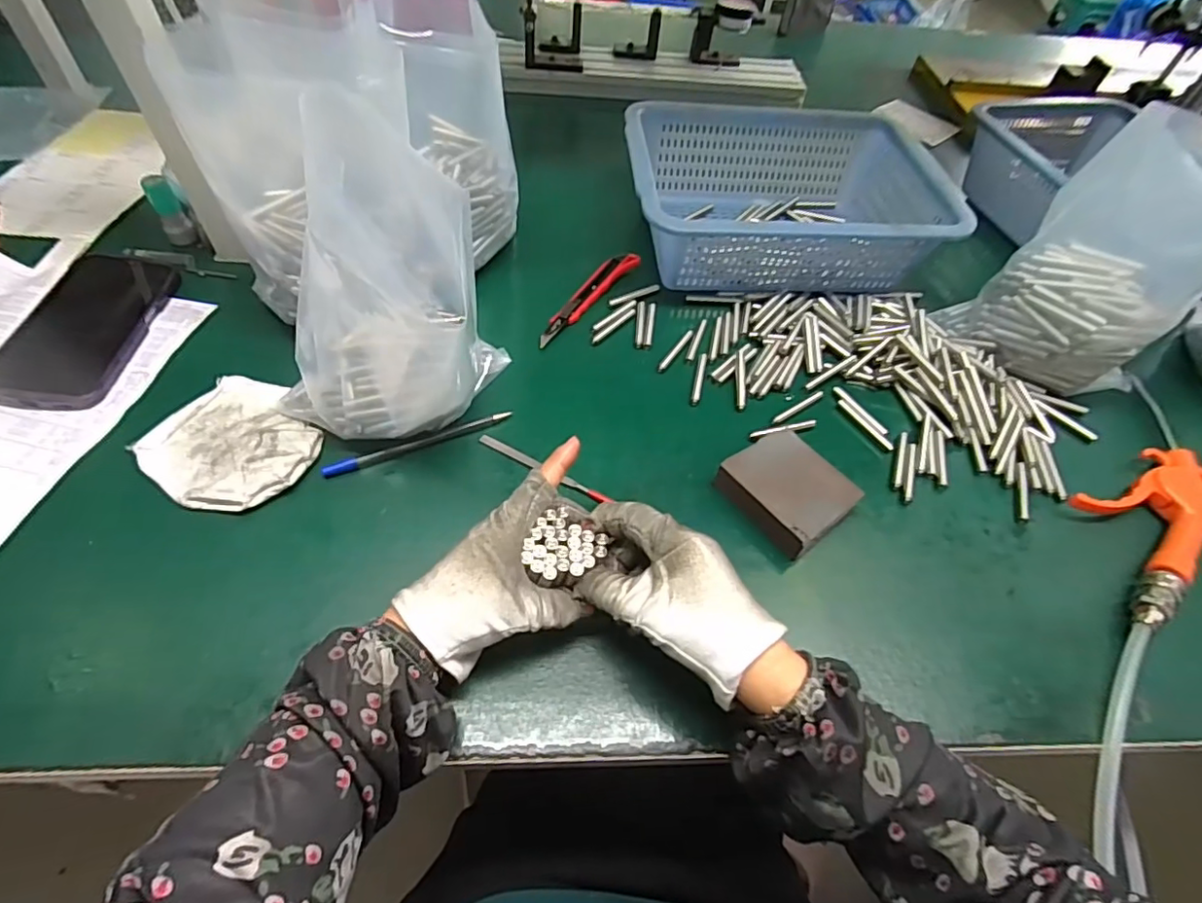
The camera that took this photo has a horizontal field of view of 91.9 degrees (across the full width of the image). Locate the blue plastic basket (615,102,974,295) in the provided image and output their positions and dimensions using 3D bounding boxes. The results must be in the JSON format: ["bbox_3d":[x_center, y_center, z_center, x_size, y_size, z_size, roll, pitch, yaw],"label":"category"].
[{"bbox_3d":[0.177,-0.262,0.609,0.303,0.096,0.236,0,52,-5],"label":"blue plastic basket"}]

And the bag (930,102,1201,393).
[{"bbox_3d":[0.421,-0.157,0.487,0.140,0.183,0.141,-24,58,-21],"label":"bag"}]

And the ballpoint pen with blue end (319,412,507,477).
[{"bbox_3d":[-0.137,-0.008,0.440,0.140,0.006,0.009,-20,56,-19],"label":"ballpoint pen with blue end"}]

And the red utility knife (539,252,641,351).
[{"bbox_3d":[-0.013,-0.148,0.550,0.025,0.013,0.148,29,56,17],"label":"red utility knife"}]

